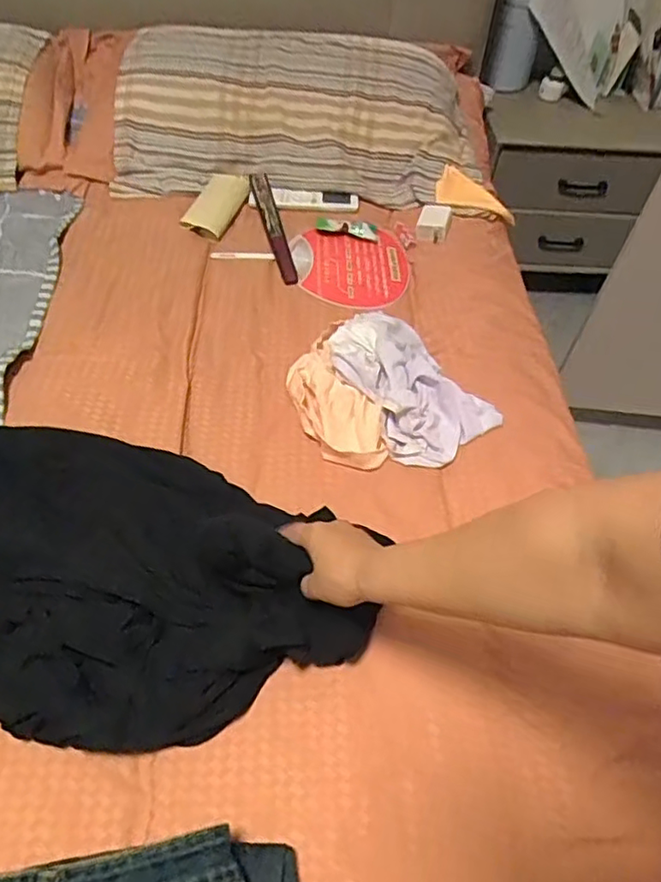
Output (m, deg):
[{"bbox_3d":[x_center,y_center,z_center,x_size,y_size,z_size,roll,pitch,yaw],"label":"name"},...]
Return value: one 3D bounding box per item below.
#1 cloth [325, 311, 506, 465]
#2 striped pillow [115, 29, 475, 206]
[{"bbox_3d":[0.099,-0.079,0.807,0.157,0.053,0.238,-26,58,-23],"label":"cloth"},{"bbox_3d":[-0.052,-0.632,1.154,0.670,0.133,0.418,-1,52,-6],"label":"striped pillow"}]

